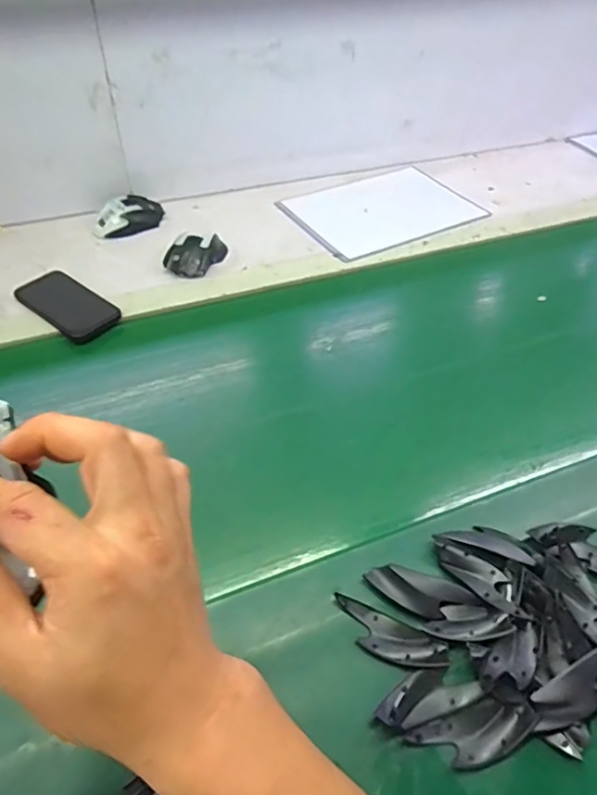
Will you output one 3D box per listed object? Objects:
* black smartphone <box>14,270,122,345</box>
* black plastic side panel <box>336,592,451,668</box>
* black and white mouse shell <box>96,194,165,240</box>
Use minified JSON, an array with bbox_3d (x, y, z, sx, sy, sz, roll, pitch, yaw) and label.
[{"bbox_3d":[-0.310,-0.124,0.714,0.140,0.012,0.073,33,64,17],"label":"black smartphone"},{"bbox_3d":[0.077,0.203,0.451,0.099,0.012,0.034,21,50,14],"label":"black plastic side panel"},{"bbox_3d":[-0.275,-0.295,0.854,0.117,0.033,0.064,-36,62,-28],"label":"black and white mouse shell"}]

